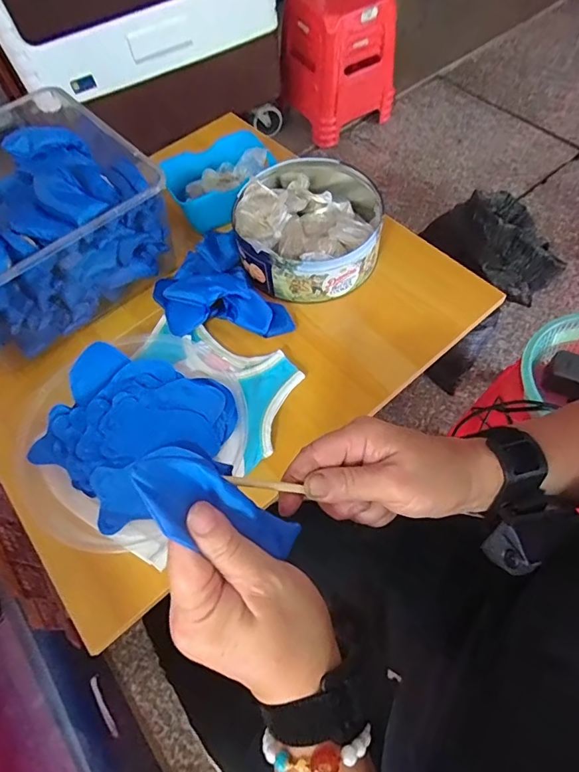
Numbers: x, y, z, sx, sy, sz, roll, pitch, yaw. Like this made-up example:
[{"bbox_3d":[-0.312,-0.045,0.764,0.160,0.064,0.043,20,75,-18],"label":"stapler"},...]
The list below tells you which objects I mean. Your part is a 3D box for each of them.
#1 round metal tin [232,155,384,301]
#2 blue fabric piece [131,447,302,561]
[{"bbox_3d":[0.026,-0.214,0.591,0.180,0.083,0.198,-2,62,3],"label":"round metal tin"},{"bbox_3d":[-0.038,0.069,0.246,0.102,0.008,0.042,34,63,-22],"label":"blue fabric piece"}]

